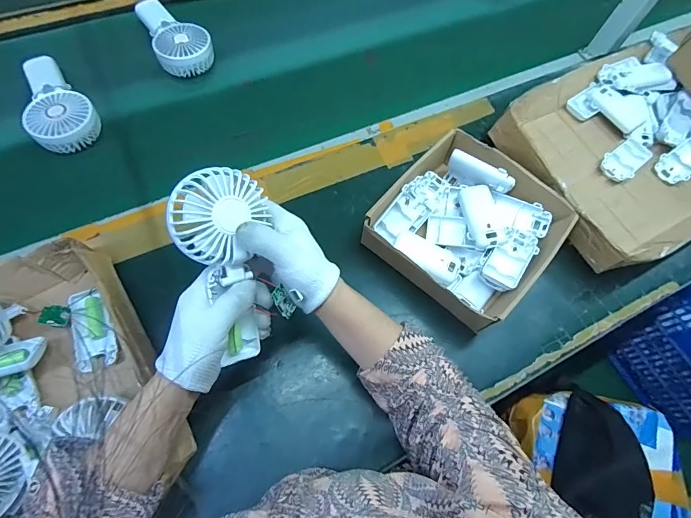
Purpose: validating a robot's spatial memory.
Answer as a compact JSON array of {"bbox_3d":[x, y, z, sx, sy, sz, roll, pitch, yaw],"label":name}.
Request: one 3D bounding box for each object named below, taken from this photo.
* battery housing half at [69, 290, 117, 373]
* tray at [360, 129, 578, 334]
[{"bbox_3d":[-0.297,0.081,0.464,0.040,0.023,0.094,-18,69,-11],"label":"battery housing half"},{"bbox_3d":[0.167,-0.045,0.544,0.214,0.067,0.216,37,70,12],"label":"tray"}]

